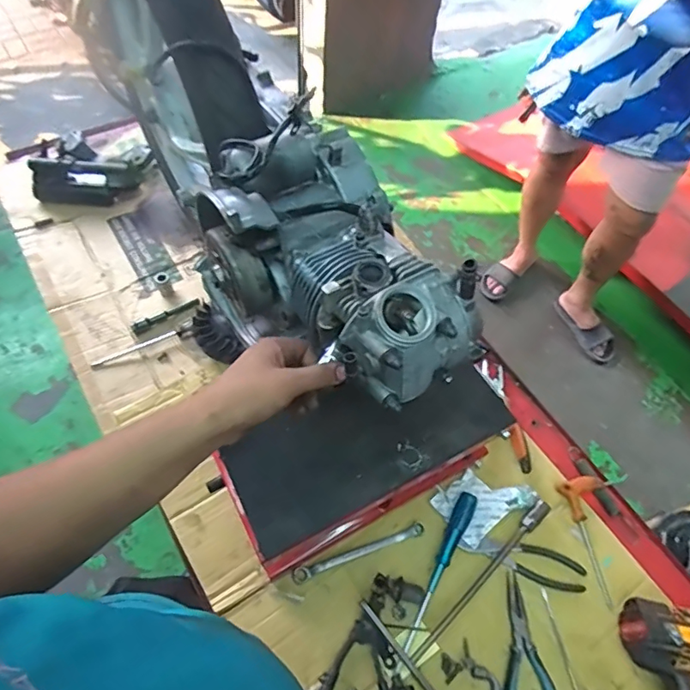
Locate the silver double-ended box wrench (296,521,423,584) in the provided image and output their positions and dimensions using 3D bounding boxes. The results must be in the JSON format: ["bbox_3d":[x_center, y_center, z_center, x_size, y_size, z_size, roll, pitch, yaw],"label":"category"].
[{"bbox_3d":[0.021,0.288,0.716,0.190,0.010,0.018,-16,62,-13],"label":"silver double-ended box wrench"}]

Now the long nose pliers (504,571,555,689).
[{"bbox_3d":[0.231,0.397,0.661,0.071,0.012,0.184,3,60,-3],"label":"long nose pliers"}]

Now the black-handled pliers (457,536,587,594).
[{"bbox_3d":[0.250,0.299,0.722,0.175,0.011,0.049,18,60,6],"label":"black-handled pliers"}]

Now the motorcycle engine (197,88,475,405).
[{"bbox_3d":[-0.021,-0.068,0.584,0.197,0.201,0.322,-26,65,-18],"label":"motorcycle engine"}]

